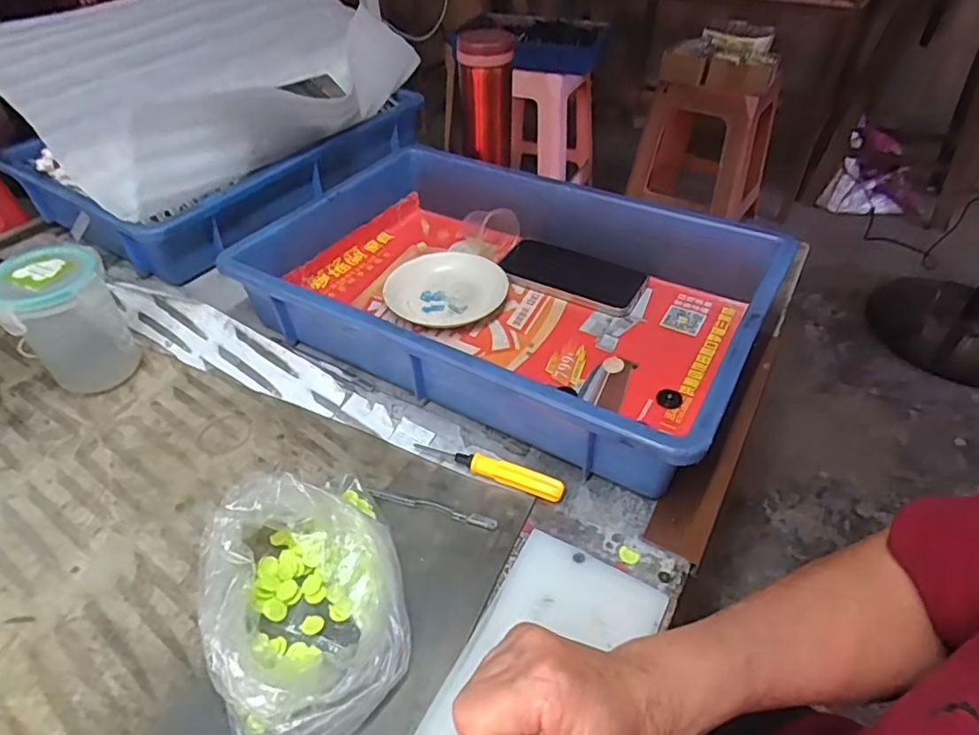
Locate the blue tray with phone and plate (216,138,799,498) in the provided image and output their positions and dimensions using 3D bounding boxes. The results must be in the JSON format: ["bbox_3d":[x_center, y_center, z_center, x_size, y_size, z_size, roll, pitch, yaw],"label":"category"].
[{"bbox_3d":[0.017,-0.077,0.556,0.435,0.098,0.300,22,47,22],"label":"blue tray with phone and plate"}]

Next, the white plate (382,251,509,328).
[{"bbox_3d":[-0.044,-0.081,0.603,0.119,0.021,0.119,0,43,0],"label":"white plate"}]

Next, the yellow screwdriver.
[{"bbox_3d":[-0.002,0.073,0.436,0.116,0.018,0.014,15,45,16],"label":"yellow screwdriver"}]

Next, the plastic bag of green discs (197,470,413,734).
[{"bbox_3d":[-0.103,0.128,0.342,0.103,0.058,0.154,-9,44,-10],"label":"plastic bag of green discs"}]

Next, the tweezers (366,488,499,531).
[{"bbox_3d":[-0.041,0.098,0.418,0.096,0.005,0.010,14,43,13],"label":"tweezers"}]

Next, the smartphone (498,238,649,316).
[{"bbox_3d":[0.084,-0.099,0.621,0.155,0.014,0.078,22,47,21],"label":"smartphone"}]

